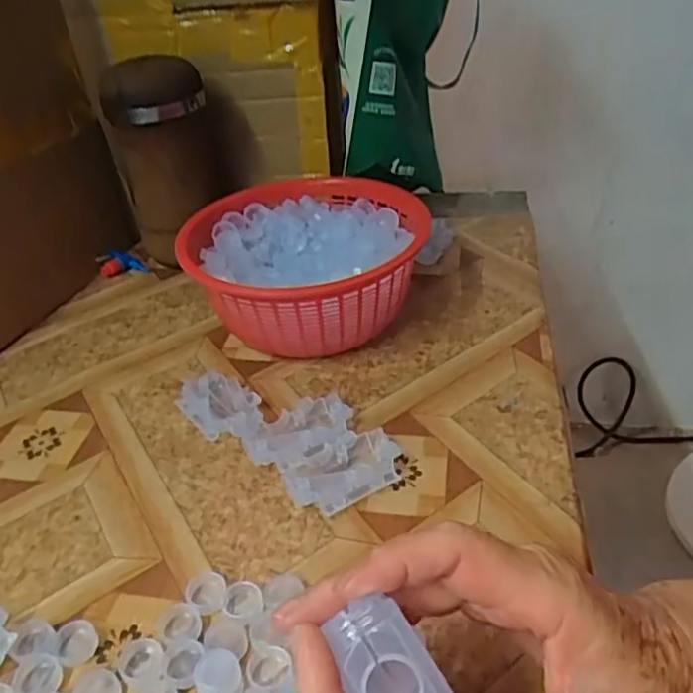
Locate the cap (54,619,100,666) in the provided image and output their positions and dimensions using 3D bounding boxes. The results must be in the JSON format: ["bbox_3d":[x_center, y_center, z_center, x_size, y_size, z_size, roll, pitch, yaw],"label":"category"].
[{"bbox_3d":[-0.131,0.142,0.325,0.020,0.004,0.024,-29,41,-29],"label":"cap"}]

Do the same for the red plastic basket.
[{"bbox_3d":[-0.029,-0.059,0.528,0.177,0.080,0.186,1,35,9],"label":"red plastic basket"}]

